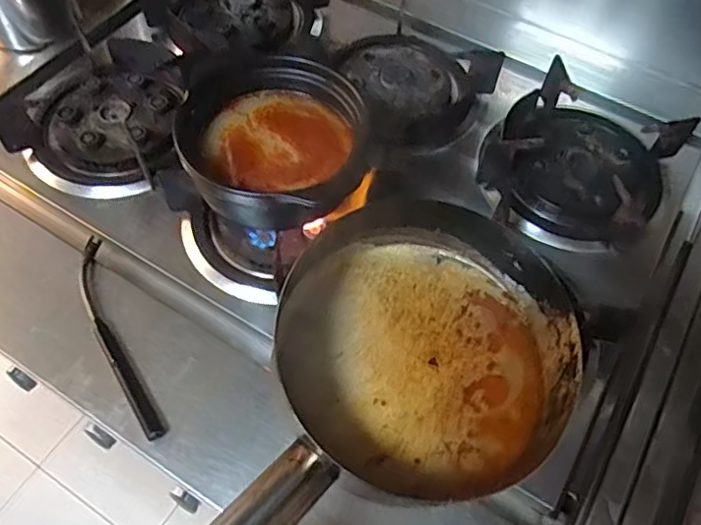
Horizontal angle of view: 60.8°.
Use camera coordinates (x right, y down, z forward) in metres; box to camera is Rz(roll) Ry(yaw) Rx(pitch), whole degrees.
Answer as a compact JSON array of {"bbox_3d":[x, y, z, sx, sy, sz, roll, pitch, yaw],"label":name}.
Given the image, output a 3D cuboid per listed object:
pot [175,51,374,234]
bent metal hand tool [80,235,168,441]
[{"bbox_3d":[-0.074,-0.112,0.578,0.167,0.092,0.163,1,59,-2],"label":"pot"},{"bbox_3d":[-0.229,0.069,0.579,0.032,0.018,0.228,-22,62,-15],"label":"bent metal hand tool"}]

